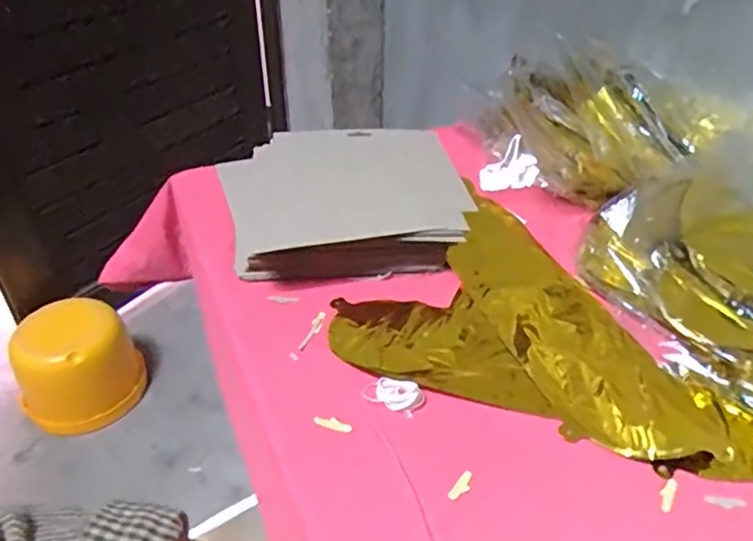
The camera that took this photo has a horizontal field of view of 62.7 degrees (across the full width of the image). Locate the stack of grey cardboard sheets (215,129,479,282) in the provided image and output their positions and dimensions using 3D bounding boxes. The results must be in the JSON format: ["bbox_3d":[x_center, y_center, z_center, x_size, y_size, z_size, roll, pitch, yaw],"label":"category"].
[{"bbox_3d":[-0.030,-0.072,0.641,0.243,0.066,0.201,-9,39,-11],"label":"stack of grey cardboard sheets"}]

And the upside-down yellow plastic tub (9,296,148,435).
[{"bbox_3d":[-0.686,0.219,1.420,0.212,0.233,0.232,24,44,28],"label":"upside-down yellow plastic tub"}]

